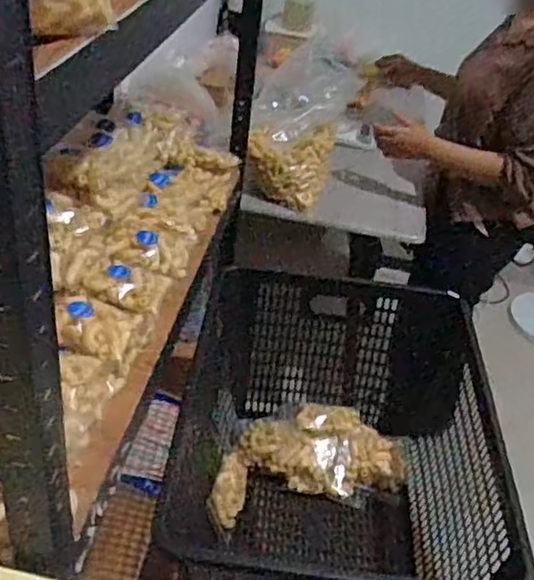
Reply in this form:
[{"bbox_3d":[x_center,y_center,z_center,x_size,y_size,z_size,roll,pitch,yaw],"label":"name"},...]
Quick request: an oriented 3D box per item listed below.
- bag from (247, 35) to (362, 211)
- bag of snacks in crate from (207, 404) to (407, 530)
[{"bbox_3d":[0.054,-0.325,1.353,0.154,0.256,0.136,26,40,22],"label":"bag"},{"bbox_3d":[0.059,0.285,1.172,0.346,0.062,0.187,-6,39,-19],"label":"bag of snacks in crate"}]

